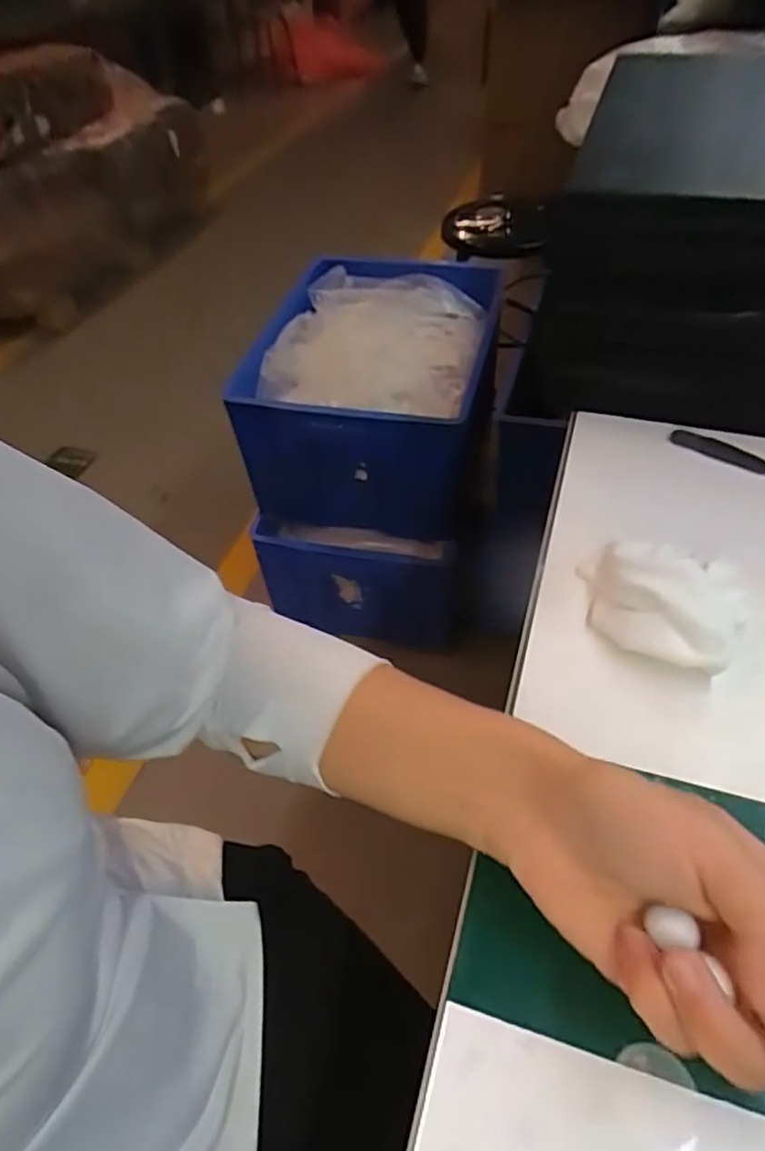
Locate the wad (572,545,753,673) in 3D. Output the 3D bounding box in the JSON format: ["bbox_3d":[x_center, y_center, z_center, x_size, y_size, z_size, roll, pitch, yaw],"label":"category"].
[{"bbox_3d":[0.151,0.014,0.355,0.087,0.035,0.058,23,54,23],"label":"wad"}]

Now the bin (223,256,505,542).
[{"bbox_3d":[-0.009,-0.344,1.216,0.411,0.265,0.463,7,49,10],"label":"bin"}]

